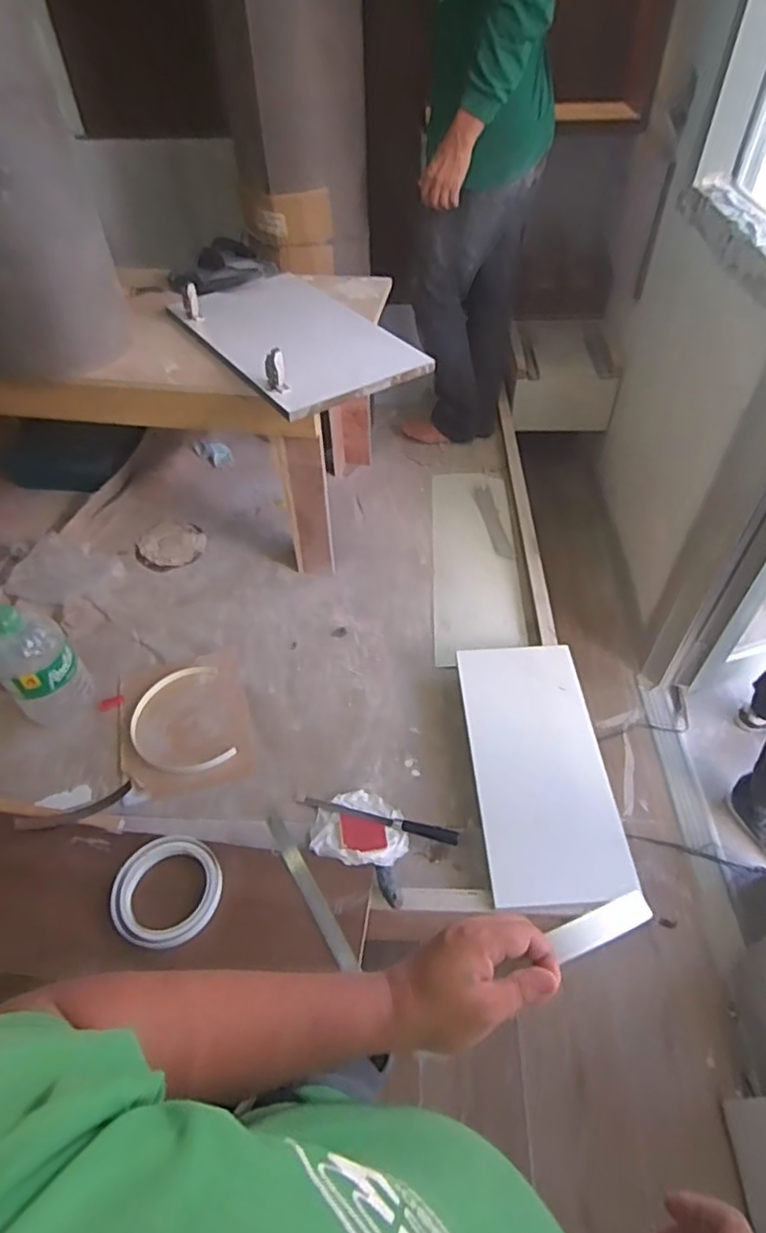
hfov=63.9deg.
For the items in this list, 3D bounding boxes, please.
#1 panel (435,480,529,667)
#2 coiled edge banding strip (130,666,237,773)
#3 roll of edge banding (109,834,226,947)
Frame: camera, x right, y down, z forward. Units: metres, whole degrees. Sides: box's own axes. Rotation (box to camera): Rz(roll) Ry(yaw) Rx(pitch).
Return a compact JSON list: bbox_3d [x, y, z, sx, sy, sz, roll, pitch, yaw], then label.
[{"bbox_3d":[0.243,-0.164,1.643,0.216,0.016,0.677,-4,49,9],"label":"panel"},{"bbox_3d":[-0.447,0.227,1.346,0.202,0.016,0.267,-17,49,-12],"label":"coiled edge banding strip"},{"bbox_3d":[-0.369,0.466,1.049,0.182,0.033,0.171,-1,48,1],"label":"roll of edge banding"}]

